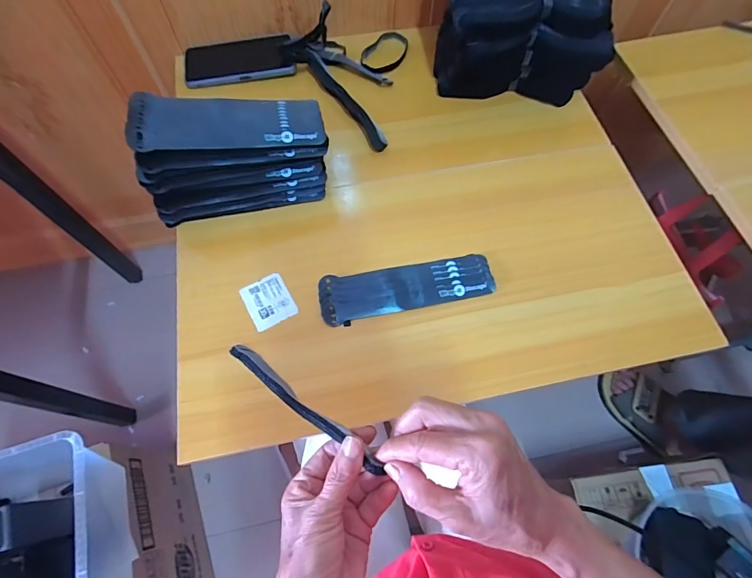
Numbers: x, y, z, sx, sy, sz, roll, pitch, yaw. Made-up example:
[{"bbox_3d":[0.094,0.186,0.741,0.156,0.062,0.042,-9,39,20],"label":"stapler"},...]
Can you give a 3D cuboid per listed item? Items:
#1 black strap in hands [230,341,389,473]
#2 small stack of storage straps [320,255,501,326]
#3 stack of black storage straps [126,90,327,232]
[{"bbox_3d":[-0.064,0.089,0.329,0.193,0.022,0.014,23,65,42],"label":"black strap in hands"},{"bbox_3d":[0.035,-0.002,0.470,0.197,0.010,0.056,-10,67,-5],"label":"small stack of storage straps"},{"bbox_3d":[-0.162,-0.160,0.479,0.204,0.118,0.098,-13,68,-6],"label":"stack of black storage straps"}]

